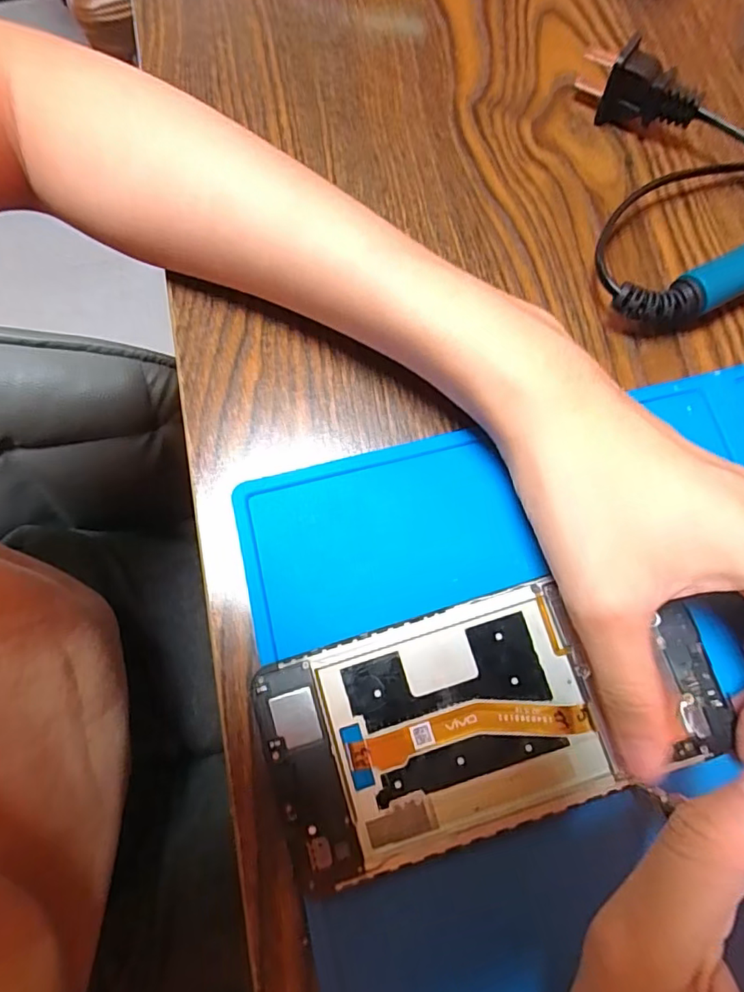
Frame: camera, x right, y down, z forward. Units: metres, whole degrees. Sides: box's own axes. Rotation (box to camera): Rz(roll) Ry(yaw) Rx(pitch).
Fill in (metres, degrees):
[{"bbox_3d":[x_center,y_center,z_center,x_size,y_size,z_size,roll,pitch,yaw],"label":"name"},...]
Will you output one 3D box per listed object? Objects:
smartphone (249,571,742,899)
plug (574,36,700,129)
[{"bbox_3d":[0.039,0.072,0.182,0.147,0.005,0.070,-17,77,-4],"label":"smartphone"},{"bbox_3d":[0.113,-0.173,0.233,0.051,0.028,0.014,31,78,8],"label":"plug"}]

